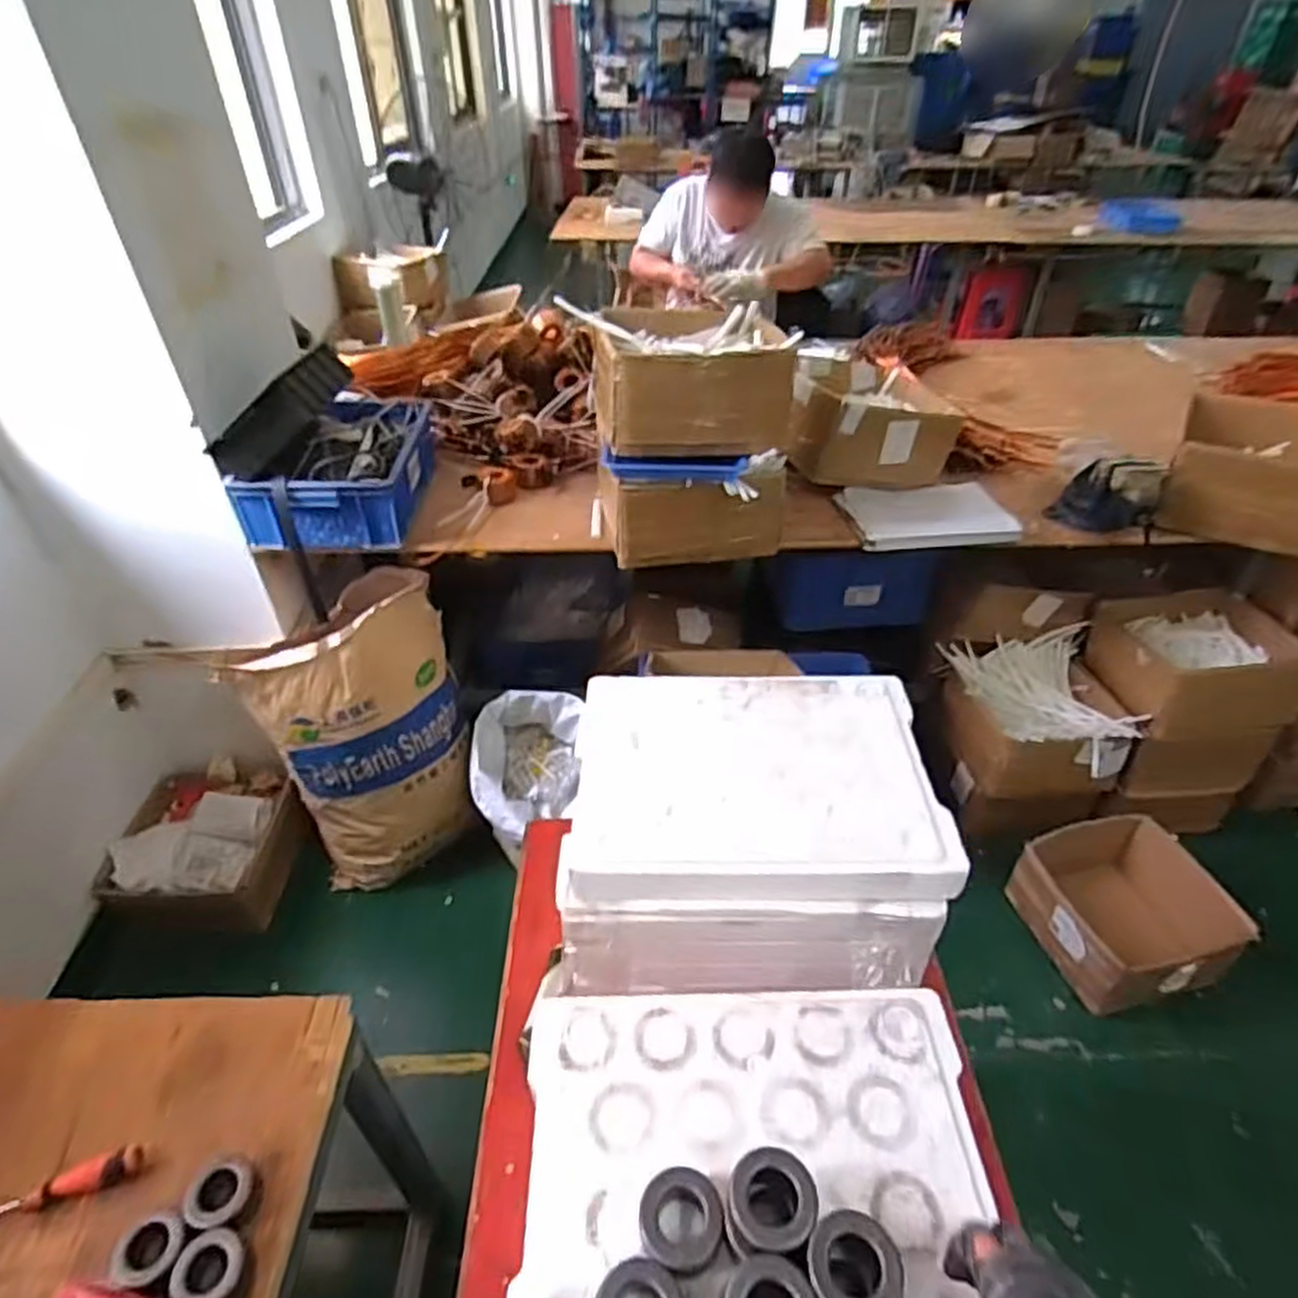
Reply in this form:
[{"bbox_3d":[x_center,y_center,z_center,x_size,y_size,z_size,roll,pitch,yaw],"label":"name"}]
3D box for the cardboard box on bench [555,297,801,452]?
[{"bbox_3d":[0.073,-0.497,1.375,0.350,0.191,0.257,-8,41,-9],"label":"cardboard box on bench"}]

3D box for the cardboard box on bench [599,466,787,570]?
[{"bbox_3d":[0.075,-0.287,1.454,0.327,0.166,0.237,-4,40,-5],"label":"cardboard box on bench"}]

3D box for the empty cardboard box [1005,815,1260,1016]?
[{"bbox_3d":[1.006,0.564,1.613,0.346,0.181,0.347,-13,42,-15],"label":"empty cardboard box"}]

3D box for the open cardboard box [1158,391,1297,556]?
[{"bbox_3d":[1.234,-0.350,1.519,0.310,0.209,0.276,24,45,25],"label":"open cardboard box"}]

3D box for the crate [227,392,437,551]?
[{"bbox_3d":[-0.631,-0.380,1.575,0.310,0.177,0.433,0,40,0],"label":"crate"}]

